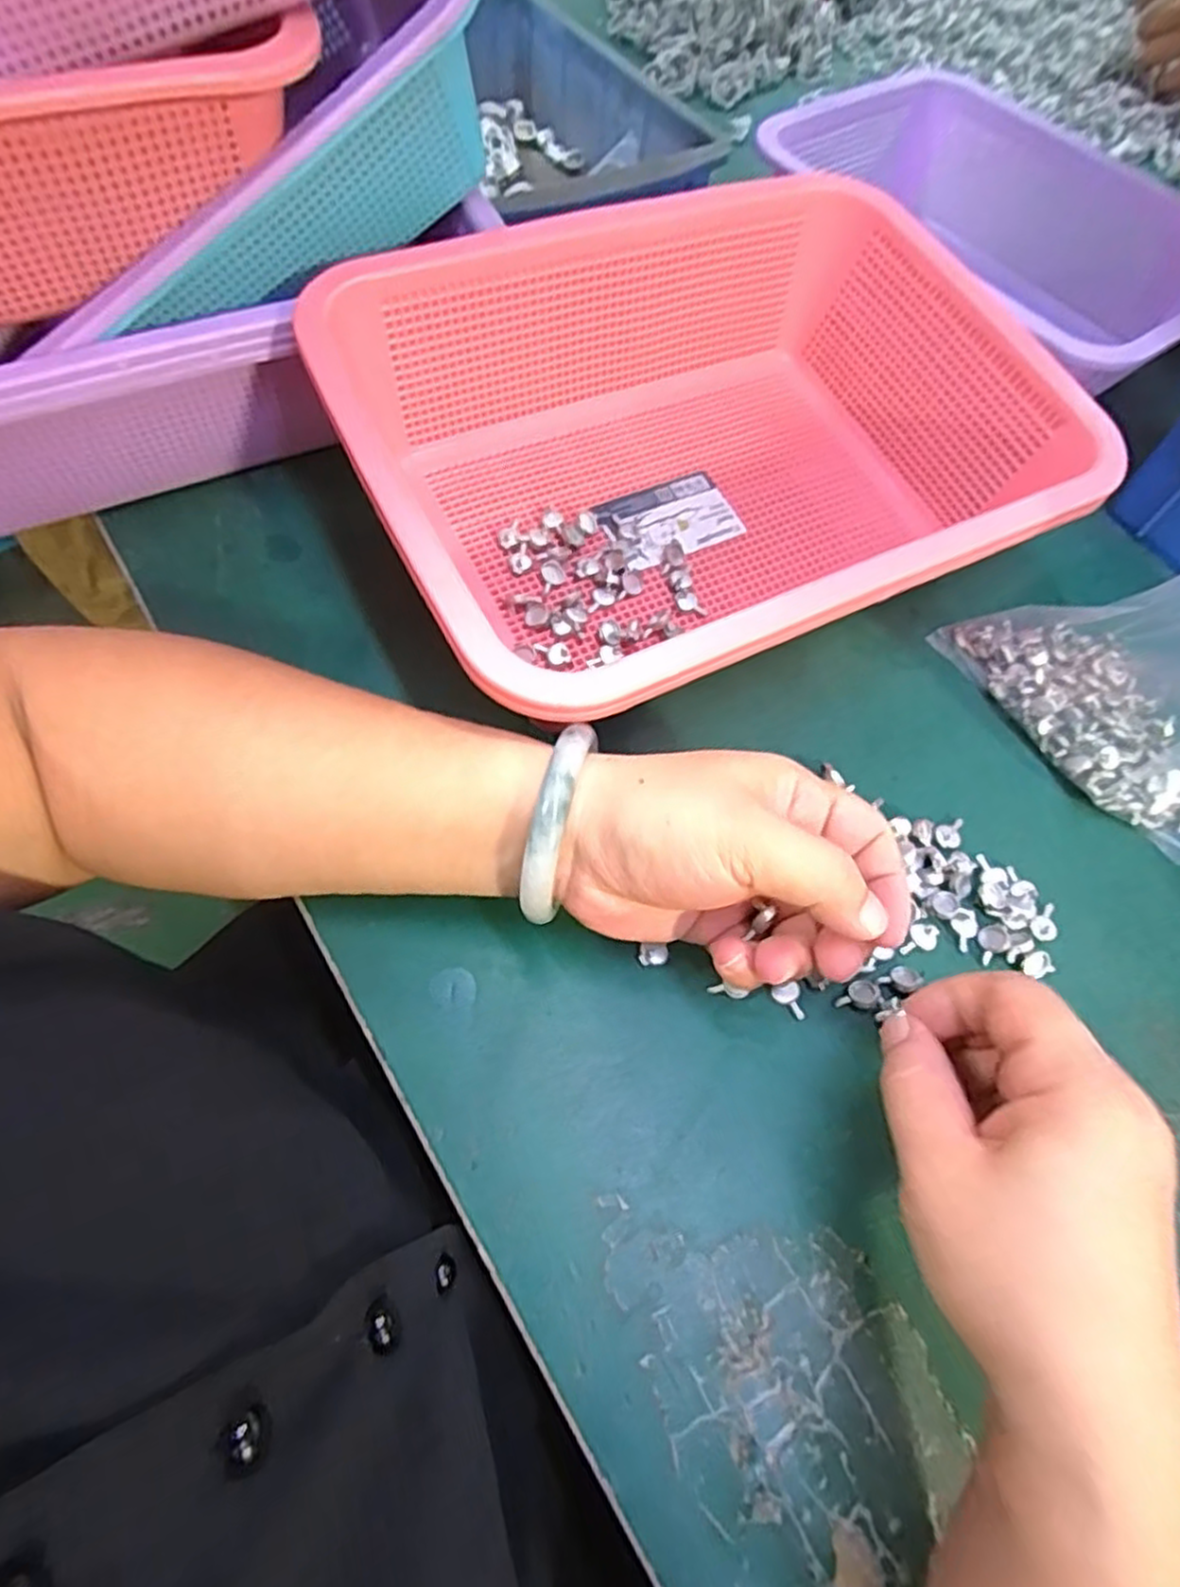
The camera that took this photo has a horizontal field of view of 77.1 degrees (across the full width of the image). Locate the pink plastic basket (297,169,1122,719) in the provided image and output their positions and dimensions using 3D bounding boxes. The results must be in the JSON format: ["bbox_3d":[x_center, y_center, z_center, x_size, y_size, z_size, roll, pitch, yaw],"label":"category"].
[{"bbox_3d":[0.055,-0.149,0.333,0.293,0.097,0.217,-24,69,-16],"label":"pink plastic basket"}]

